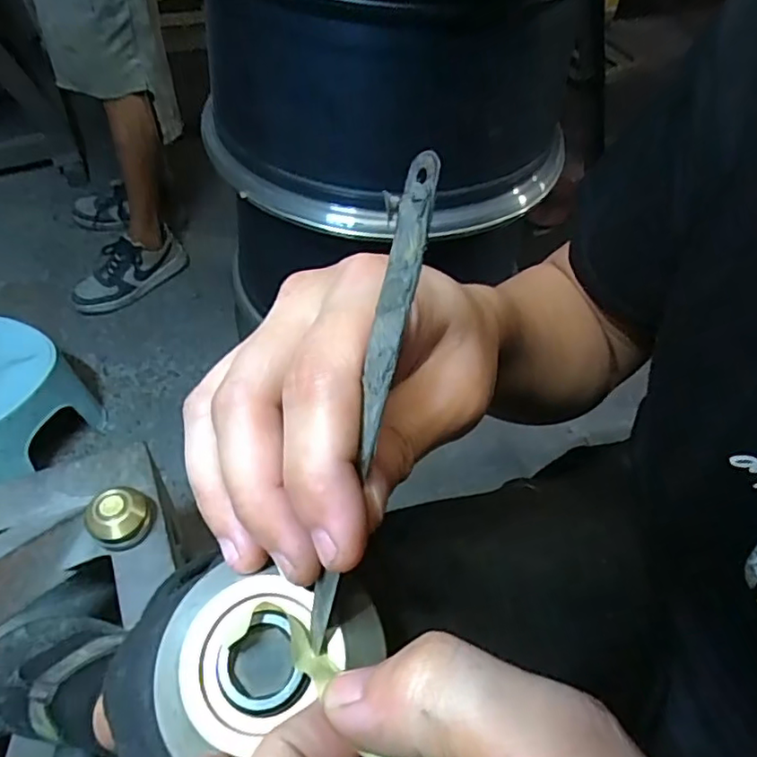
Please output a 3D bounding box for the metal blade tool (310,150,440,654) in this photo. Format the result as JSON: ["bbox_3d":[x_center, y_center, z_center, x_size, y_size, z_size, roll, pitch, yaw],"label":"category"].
[{"bbox_3d":[-0.003,0.009,0.145,0.004,0.126,0.012,4,14,-38],"label":"metal blade tool"}]

